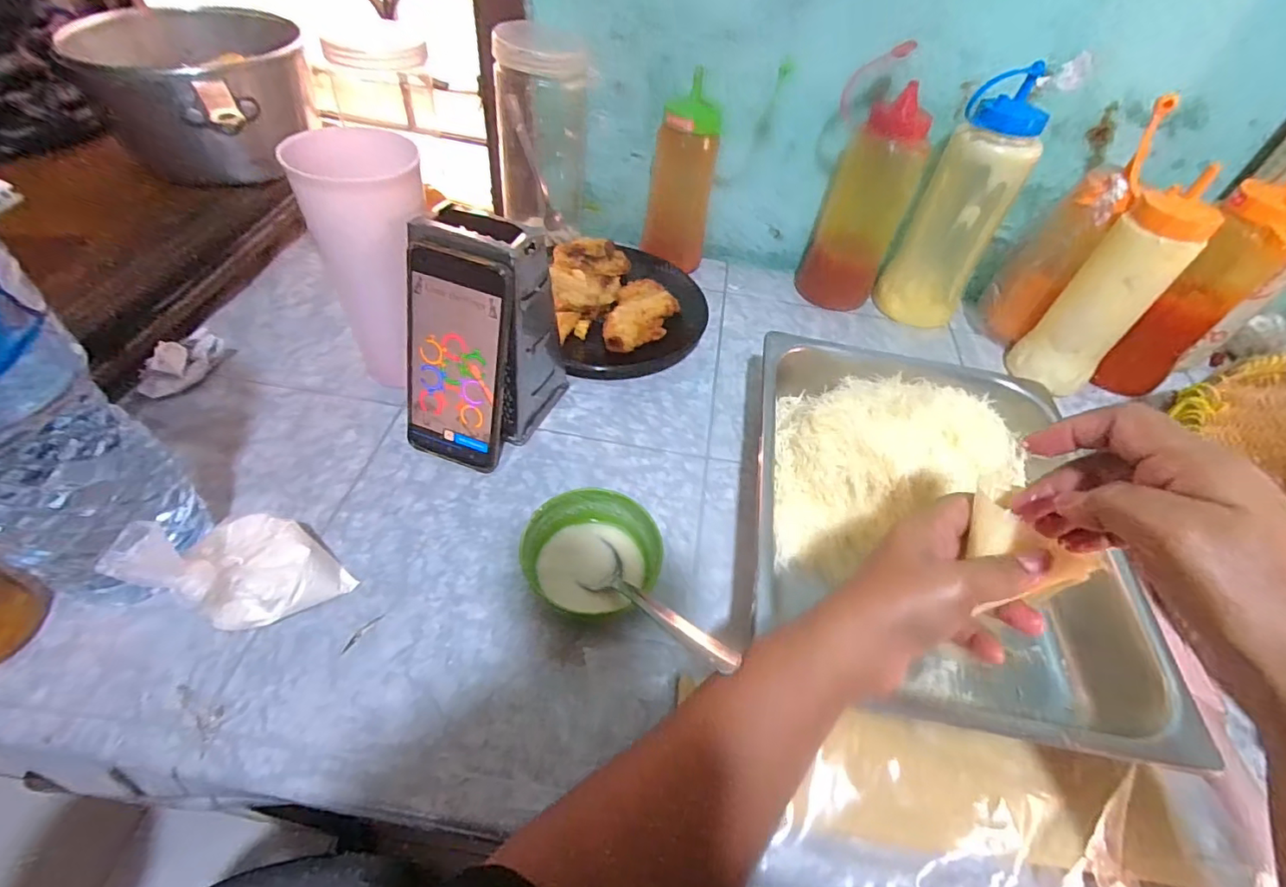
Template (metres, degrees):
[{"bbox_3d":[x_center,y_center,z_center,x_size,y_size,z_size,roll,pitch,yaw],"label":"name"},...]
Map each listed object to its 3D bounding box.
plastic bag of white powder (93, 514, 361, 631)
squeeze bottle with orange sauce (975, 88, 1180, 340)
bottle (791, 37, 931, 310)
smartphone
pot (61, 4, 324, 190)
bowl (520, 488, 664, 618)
[{"bbox_3d":[-0.249,0.076,0.341,0.080,0.078,0.085,27,52,15],"label":"plastic bag of white powder"},{"bbox_3d":[0.434,-0.211,0.571,0.061,0.222,0.073,-24,57,-25],"label":"squeeze bottle with orange sauce"},{"bbox_3d":[0.236,-0.258,0.593,0.075,0.220,0.071,-16,53,-20],"label":"bottle"},{"bbox_3d":[-0.142,-0.058,0.418,0.078,0.170,0.011,19,30,7],"label":"smartphone"},{"bbox_3d":[-0.401,-0.336,0.526,0.151,0.093,0.178,6,48,0],"label":"pot"},{"bbox_3d":[-0.035,0.078,0.388,0.088,0.042,0.081,4,49,-4],"label":"bowl"}]

